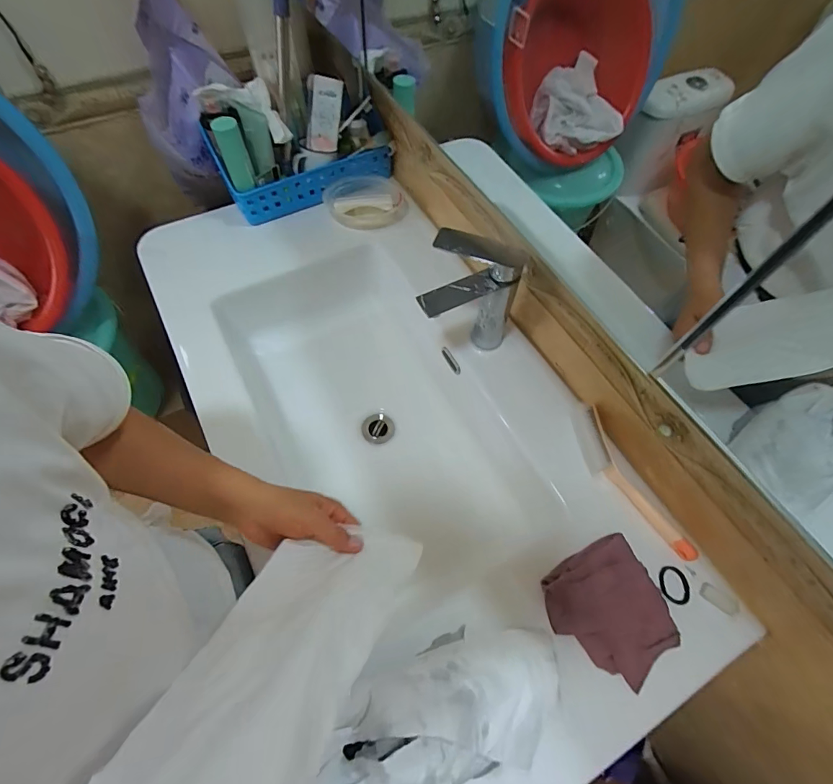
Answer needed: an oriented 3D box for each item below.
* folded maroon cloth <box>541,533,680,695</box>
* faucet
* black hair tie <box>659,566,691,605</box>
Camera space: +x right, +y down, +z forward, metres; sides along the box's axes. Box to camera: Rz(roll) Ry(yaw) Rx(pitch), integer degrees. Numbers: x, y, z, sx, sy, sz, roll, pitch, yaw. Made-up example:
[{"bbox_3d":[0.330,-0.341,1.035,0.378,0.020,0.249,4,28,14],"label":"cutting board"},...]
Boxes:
[{"bbox_3d":[0.231,0.261,0.496,0.130,0.018,0.138,-22,65,-13],"label":"folded maroon cloth"},{"bbox_3d":[0.078,-0.124,0.609,0.122,0.196,0.131,15,62,6],"label":"faucet"},{"bbox_3d":[0.321,0.240,0.520,0.036,0.004,0.042,4,62,0],"label":"black hair tie"}]

